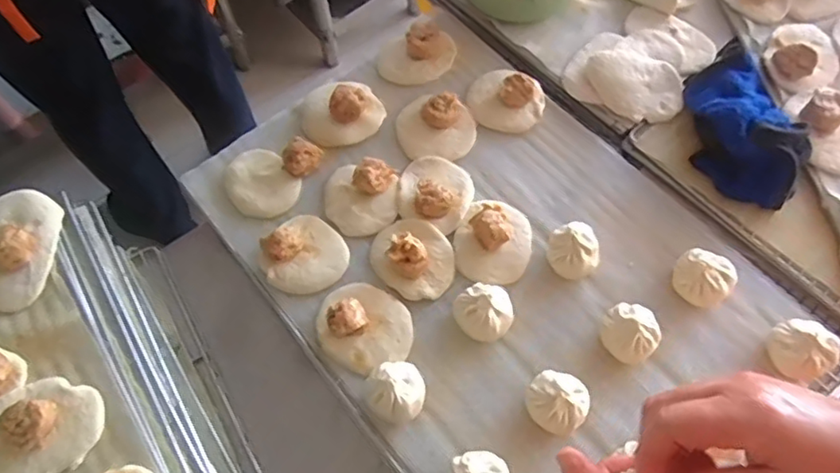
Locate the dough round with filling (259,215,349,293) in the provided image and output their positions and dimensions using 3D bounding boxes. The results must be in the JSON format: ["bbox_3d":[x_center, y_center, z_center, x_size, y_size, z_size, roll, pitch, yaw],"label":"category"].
[{"bbox_3d":[-0.116,0.013,0.606,0.080,0.036,0.082,0,64,1],"label":"dough round with filling"}]

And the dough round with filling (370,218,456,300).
[{"bbox_3d":[-0.005,0.015,0.603,0.089,0.035,0.074,41,71,18],"label":"dough round with filling"}]

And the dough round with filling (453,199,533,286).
[{"bbox_3d":[0.077,0.000,0.611,0.077,0.031,0.088,18,65,9],"label":"dough round with filling"}]

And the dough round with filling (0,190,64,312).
[{"bbox_3d":[-0.372,0.005,0.533,0.071,0.030,0.114,-7,64,-3],"label":"dough round with filling"}]

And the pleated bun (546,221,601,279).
[{"bbox_3d":[0.152,0.013,0.595,0.054,0.048,0.051,0,64,1],"label":"pleated bun"}]

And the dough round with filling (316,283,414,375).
[{"bbox_3d":[-0.054,0.081,0.572,0.086,0.033,0.089,0,64,1],"label":"dough round with filling"}]

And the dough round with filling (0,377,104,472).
[{"bbox_3d":[-0.311,0.152,0.463,0.114,0.026,0.076,-19,65,-12],"label":"dough round with filling"}]

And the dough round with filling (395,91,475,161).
[{"bbox_3d":[0.019,-0.128,0.675,0.089,0.031,0.075,8,64,5],"label":"dough round with filling"}]

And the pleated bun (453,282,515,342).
[{"bbox_3d":[0.063,0.069,0.571,0.056,0.038,0.052,0,64,1],"label":"pleated bun"}]

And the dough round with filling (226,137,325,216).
[{"bbox_3d":[-0.169,-0.072,0.653,0.086,0.034,0.094,0,64,1],"label":"dough round with filling"}]

